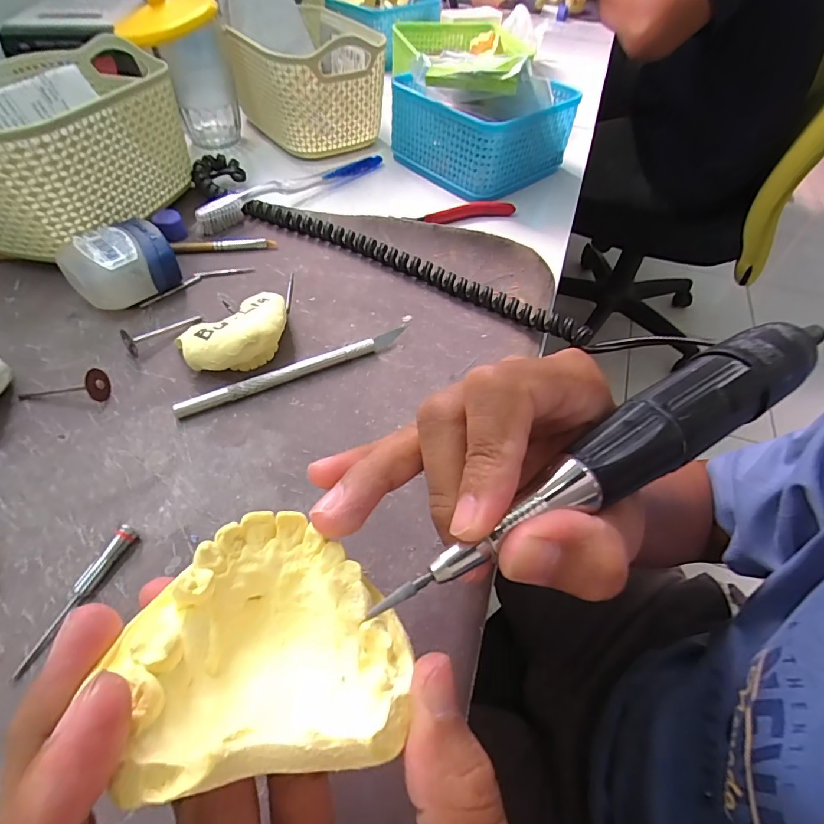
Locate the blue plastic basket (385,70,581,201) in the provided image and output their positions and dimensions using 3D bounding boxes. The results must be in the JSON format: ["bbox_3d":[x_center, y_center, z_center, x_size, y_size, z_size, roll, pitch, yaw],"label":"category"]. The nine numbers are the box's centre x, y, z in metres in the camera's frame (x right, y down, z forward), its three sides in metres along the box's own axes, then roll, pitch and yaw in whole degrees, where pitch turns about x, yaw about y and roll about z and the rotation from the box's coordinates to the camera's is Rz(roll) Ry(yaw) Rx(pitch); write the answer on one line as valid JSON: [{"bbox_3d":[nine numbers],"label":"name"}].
[{"bbox_3d":[0.069,-0.265,0.421,0.132,0.064,0.118,-35,62,-26],"label":"blue plastic basket"}]

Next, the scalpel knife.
[{"bbox_3d":[-0.064,-0.023,0.260,0.134,0.009,0.007,-24,58,-20],"label":"scalpel knife"}]

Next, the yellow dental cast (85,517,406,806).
[{"bbox_3d":[-0.035,0.054,0.113,0.063,0.023,0.058,-5,53,-7],"label":"yellow dental cast"}]

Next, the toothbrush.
[{"bbox_3d":[-0.097,-0.192,0.382,0.011,0.019,0.187,38,59,23],"label":"toothbrush"}]

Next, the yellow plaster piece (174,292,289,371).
[{"bbox_3d":[-0.098,-0.042,0.261,0.063,0.027,0.040,-30,60,-24],"label":"yellow plaster piece"}]

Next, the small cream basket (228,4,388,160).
[{"bbox_3d":[-0.107,-0.326,0.443,0.122,0.087,0.170,-16,55,-16],"label":"small cream basket"}]

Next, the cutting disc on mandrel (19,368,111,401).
[{"bbox_3d":[-0.188,-0.012,0.244,0.047,0.015,0.014,-6,52,7],"label":"cutting disc on mandrel"}]

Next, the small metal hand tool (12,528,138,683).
[{"bbox_3d":[-0.133,0.073,0.180,0.006,0.009,0.059,20,54,11],"label":"small metal hand tool"}]

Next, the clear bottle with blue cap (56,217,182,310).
[{"bbox_3d":[-0.186,-0.094,0.290,0.060,0.036,0.050,-31,61,-25],"label":"clear bottle with blue cap"}]

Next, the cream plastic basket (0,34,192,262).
[{"bbox_3d":[-0.244,-0.186,0.323,0.117,0.089,0.170,12,53,5],"label":"cream plastic basket"}]

